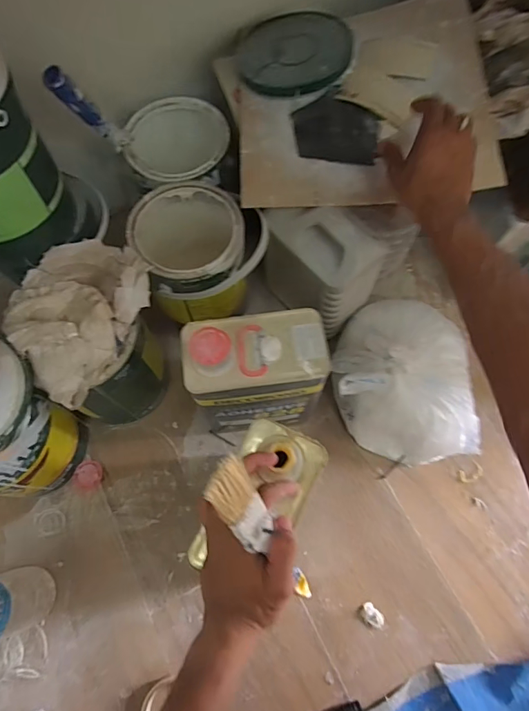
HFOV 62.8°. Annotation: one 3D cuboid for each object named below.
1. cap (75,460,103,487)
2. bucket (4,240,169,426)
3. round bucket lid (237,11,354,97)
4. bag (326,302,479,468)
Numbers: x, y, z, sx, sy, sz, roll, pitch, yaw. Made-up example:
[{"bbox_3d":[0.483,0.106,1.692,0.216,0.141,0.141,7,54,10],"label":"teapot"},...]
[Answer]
[{"bbox_3d":[-0.275,0.185,0.680,0.039,0.015,0.038,-4,71,-1],"label":"cap"},{"bbox_3d":[-0.229,-0.026,0.633,0.182,0.240,0.202,-31,73,-10],"label":"bucket"},{"bbox_3d":[0.042,-0.442,0.626,0.158,0.022,0.150,0,69,1],"label":"round bucket lid"},{"bbox_3d":[0.195,0.040,0.664,0.179,0.138,0.250,-14,70,-5],"label":"bag"}]

